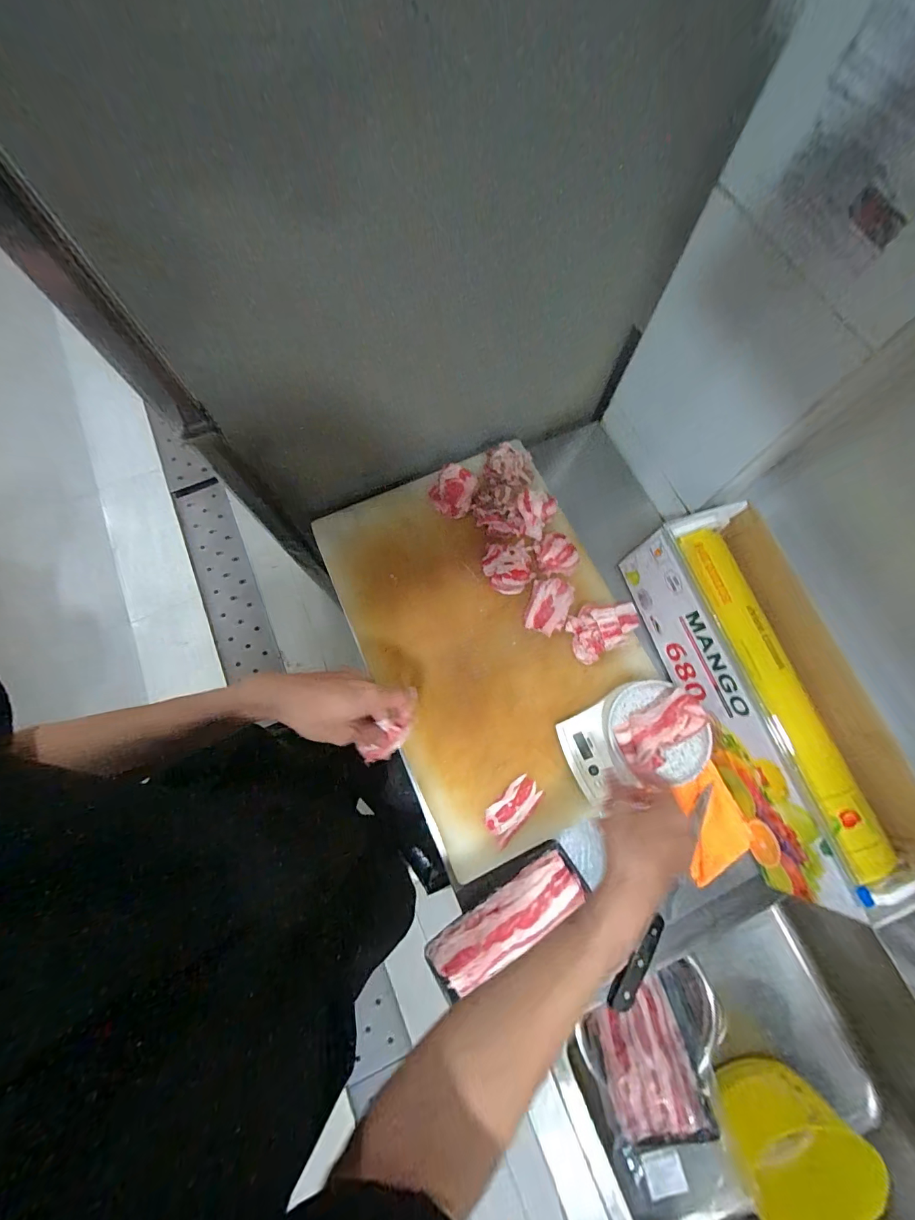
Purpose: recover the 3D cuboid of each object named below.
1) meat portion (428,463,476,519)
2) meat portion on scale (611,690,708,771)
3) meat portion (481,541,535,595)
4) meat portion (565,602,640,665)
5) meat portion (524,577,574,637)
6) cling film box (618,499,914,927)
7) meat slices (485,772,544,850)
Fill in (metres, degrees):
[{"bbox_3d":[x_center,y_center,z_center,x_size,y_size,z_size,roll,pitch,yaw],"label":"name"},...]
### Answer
[{"bbox_3d":[-0.008,-0.196,0.687,0.074,0.045,0.071,16,74,4],"label":"meat portion"},{"bbox_3d":[0.271,0.157,0.547,0.120,0.035,0.066,-35,77,-11],"label":"meat portion on scale"},{"bbox_3d":[0.081,-0.070,0.658,0.077,0.036,0.086,-9,74,-4],"label":"meat portion"},{"bbox_3d":[0.230,0.020,0.633,0.127,0.042,0.076,-30,76,-9],"label":"meat portion"},{"bbox_3d":[0.144,-0.006,0.645,0.065,0.037,0.088,17,74,4],"label":"meat portion"},{"bbox_3d":[0.427,0.107,0.572,0.183,0.114,0.499,-19,75,-7],"label":"cling film box"},{"bbox_3d":[0.079,0.279,0.581,0.048,0.004,0.092,44,77,11],"label":"meat slices"}]

